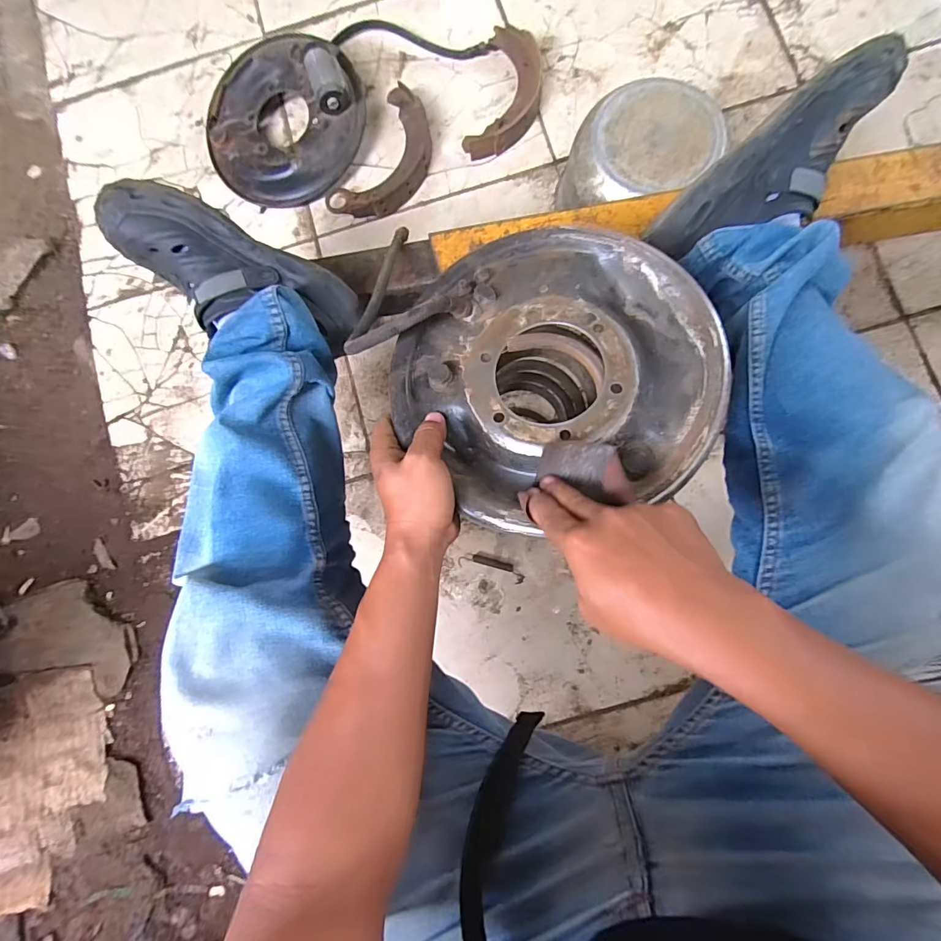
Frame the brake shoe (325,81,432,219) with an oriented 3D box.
[{"bbox_3d":[-0.131,-0.492,0.738,0.115,0.035,0.216,33,88,7],"label":"brake shoe"}]

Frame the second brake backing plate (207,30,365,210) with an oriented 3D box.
[{"bbox_3d":[-0.306,-0.565,0.736,0.256,0.083,0.239,0,84,4],"label":"second brake backing plate"}]

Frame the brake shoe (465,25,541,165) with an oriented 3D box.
[{"bbox_3d":[0.061,-0.599,0.738,0.100,0.031,0.214,12,85,5],"label":"brake shoe"}]

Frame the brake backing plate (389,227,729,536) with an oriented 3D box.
[{"bbox_3d":[0.063,-0.086,0.384,0.250,0.050,0.242,0,84,4],"label":"brake backing plate"}]

